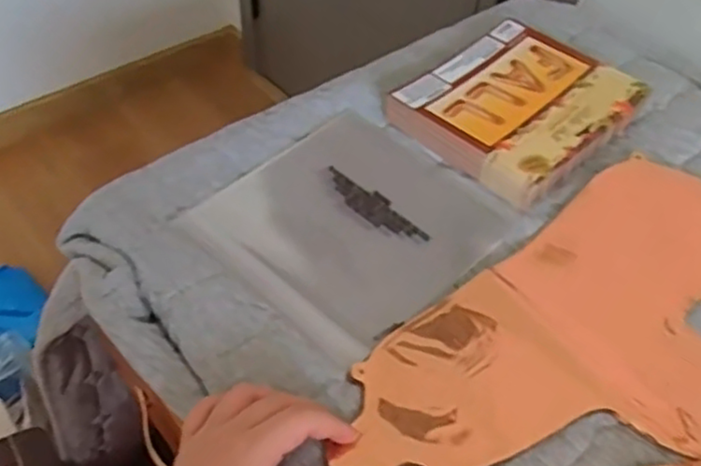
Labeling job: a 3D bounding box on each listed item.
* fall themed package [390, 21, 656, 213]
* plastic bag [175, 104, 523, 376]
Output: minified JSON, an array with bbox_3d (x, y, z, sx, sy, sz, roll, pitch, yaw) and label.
[{"bbox_3d":[0.162,-0.126,0.662,0.170,0.027,0.208,38,57,27],"label":"fall themed package"},{"bbox_3d":[0.003,-0.011,0.572,0.202,0.009,0.210,36,56,26],"label":"plastic bag"}]

